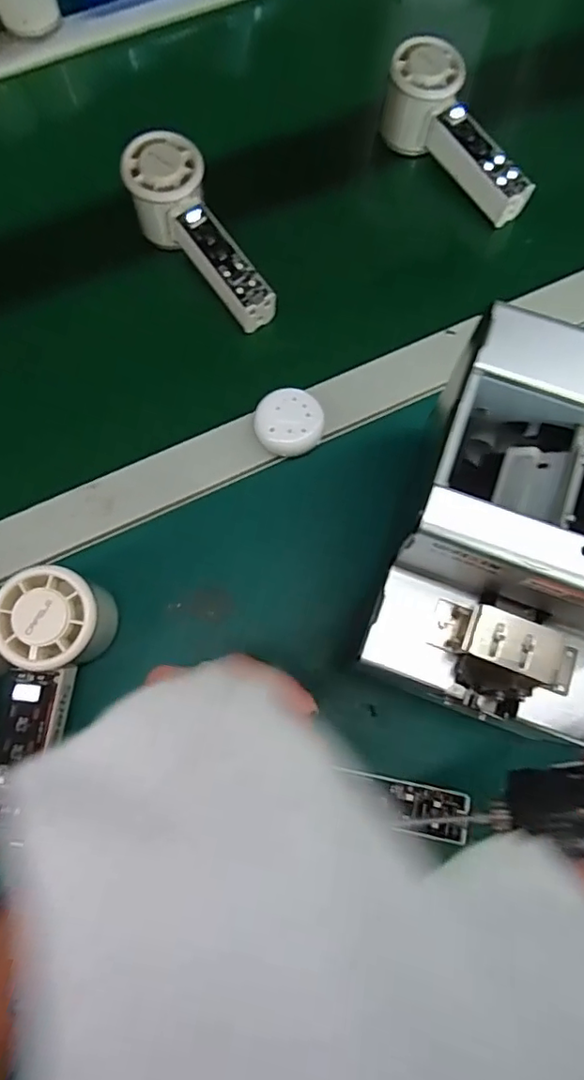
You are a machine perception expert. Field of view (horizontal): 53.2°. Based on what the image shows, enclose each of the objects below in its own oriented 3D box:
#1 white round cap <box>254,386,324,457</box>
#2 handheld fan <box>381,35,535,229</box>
[{"bbox_3d":[-0.002,-0.083,0.412,0.046,0.020,0.045,1,66,-2],"label":"white round cap"},{"bbox_3d":[0.137,-0.329,0.471,0.049,0.074,0.151,-38,73,-17],"label":"handheld fan"}]

